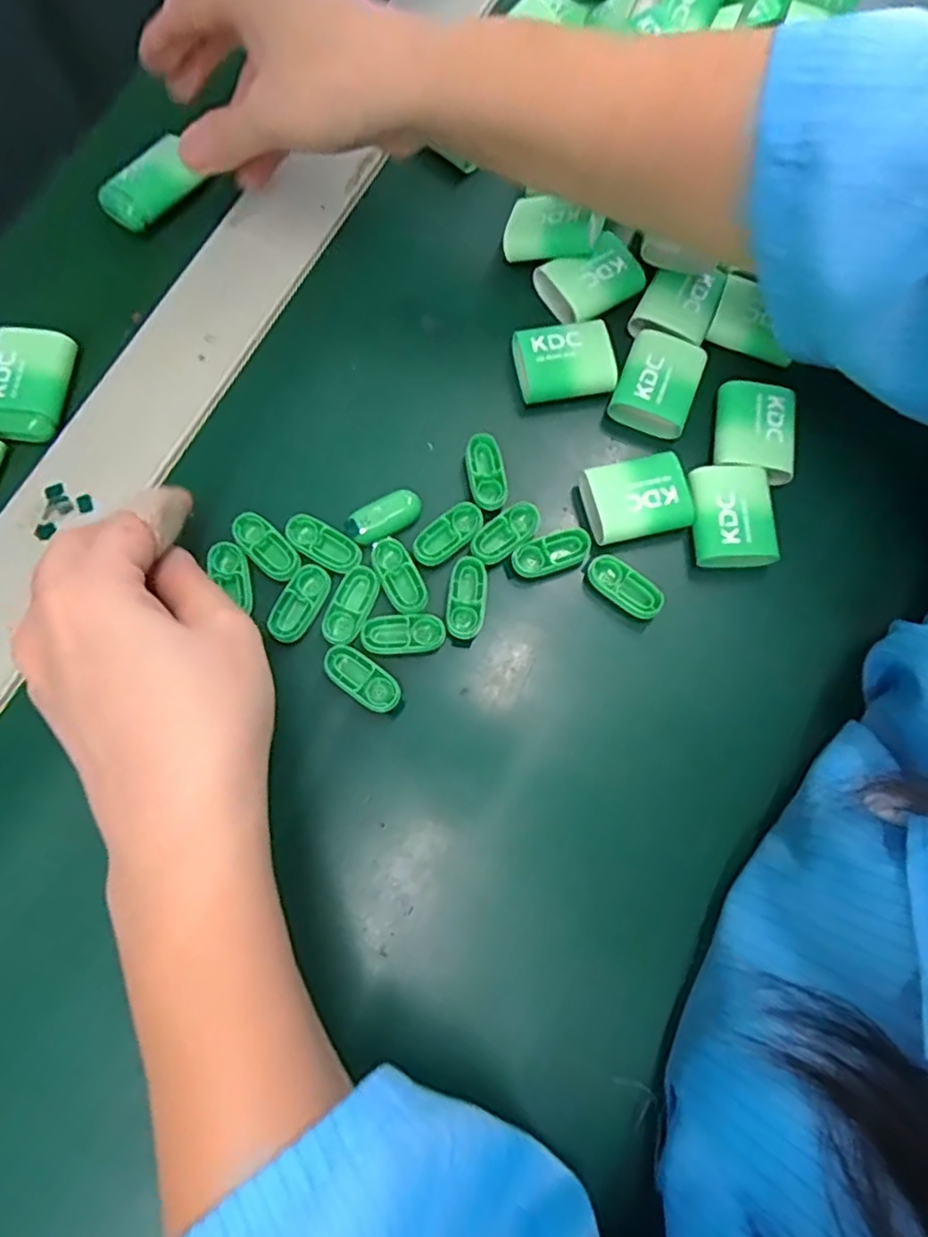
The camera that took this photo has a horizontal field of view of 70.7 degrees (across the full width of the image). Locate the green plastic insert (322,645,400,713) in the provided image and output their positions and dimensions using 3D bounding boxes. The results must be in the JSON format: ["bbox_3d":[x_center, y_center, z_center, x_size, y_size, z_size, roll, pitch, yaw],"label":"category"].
[{"bbox_3d":[-0.041,0.024,0.264,0.034,0.004,0.016,36,78,10],"label":"green plastic insert"}]

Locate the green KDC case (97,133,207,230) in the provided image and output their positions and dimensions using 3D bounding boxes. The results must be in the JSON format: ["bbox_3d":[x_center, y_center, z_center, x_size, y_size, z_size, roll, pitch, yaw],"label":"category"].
[{"bbox_3d":[-0.153,-0.212,0.318,0.048,0.009,0.030,-41,80,-10],"label":"green KDC case"}]

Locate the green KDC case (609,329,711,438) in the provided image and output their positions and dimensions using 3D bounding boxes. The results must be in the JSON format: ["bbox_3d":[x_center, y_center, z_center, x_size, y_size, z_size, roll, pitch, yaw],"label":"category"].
[{"bbox_3d":[0.090,-0.109,0.301,0.034,0.015,0.042,21,76,6],"label":"green KDC case"}]

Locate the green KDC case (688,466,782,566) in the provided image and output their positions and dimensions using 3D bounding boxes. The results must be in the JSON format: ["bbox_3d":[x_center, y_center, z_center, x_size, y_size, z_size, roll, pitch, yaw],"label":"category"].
[{"bbox_3d":[0.116,-0.043,0.286,0.034,0.015,0.045,0,74,1],"label":"green KDC case"}]

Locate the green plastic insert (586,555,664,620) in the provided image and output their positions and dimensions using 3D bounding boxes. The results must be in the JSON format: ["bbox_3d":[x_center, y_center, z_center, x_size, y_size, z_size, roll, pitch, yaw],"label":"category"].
[{"bbox_3d":[0.069,-0.013,0.279,0.034,0.006,0.015,37,78,10],"label":"green plastic insert"}]

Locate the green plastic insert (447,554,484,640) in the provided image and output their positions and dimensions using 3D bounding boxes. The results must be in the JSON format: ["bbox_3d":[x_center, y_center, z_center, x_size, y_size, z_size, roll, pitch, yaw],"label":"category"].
[{"bbox_3d":[0.001,-0.009,0.275,0.015,0.008,0.034,3,74,2],"label":"green plastic insert"}]

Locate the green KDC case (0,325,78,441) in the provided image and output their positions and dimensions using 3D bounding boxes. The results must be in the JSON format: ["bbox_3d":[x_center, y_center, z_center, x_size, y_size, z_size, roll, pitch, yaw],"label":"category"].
[{"bbox_3d":[-0.196,-0.105,0.293,0.033,0.011,0.050,5,74,2],"label":"green KDC case"}]

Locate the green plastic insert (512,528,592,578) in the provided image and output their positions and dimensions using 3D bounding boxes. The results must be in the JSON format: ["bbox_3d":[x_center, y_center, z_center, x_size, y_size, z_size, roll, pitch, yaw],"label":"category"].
[{"bbox_3d":[0.037,-0.028,0.281,0.034,0.006,0.016,-15,75,-4],"label":"green plastic insert"}]

